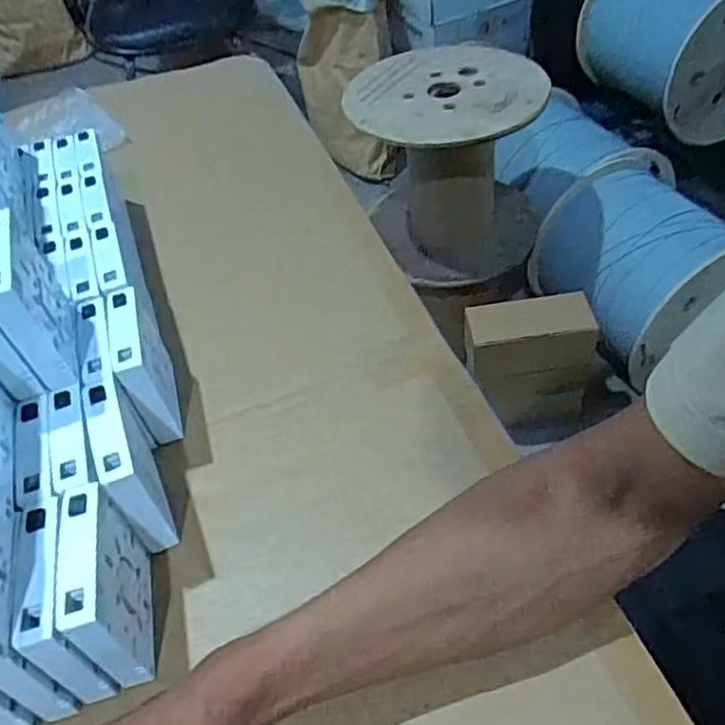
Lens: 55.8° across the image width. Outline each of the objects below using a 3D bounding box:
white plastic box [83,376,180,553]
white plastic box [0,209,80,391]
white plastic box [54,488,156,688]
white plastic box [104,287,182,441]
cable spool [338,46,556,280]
[{"bbox_3d":[-0.151,0.068,0.452,0.025,0.085,0.091,-24,49,-14],"label":"white plastic box"},{"bbox_3d":[-0.214,-0.040,0.442,0.026,0.089,0.084,-20,48,-10],"label":"white plastic box"},{"bbox_3d":[-0.145,0.129,0.394,0.025,0.085,0.086,-15,47,-6],"label":"white plastic box"},{"bbox_3d":[-0.161,0.003,0.514,0.028,0.084,0.090,-20,49,-11],"label":"white plastic box"},{"bbox_3d":[0.153,-0.368,1.300,0.333,0.342,0.380,-9,47,0],"label":"cable spool"}]

